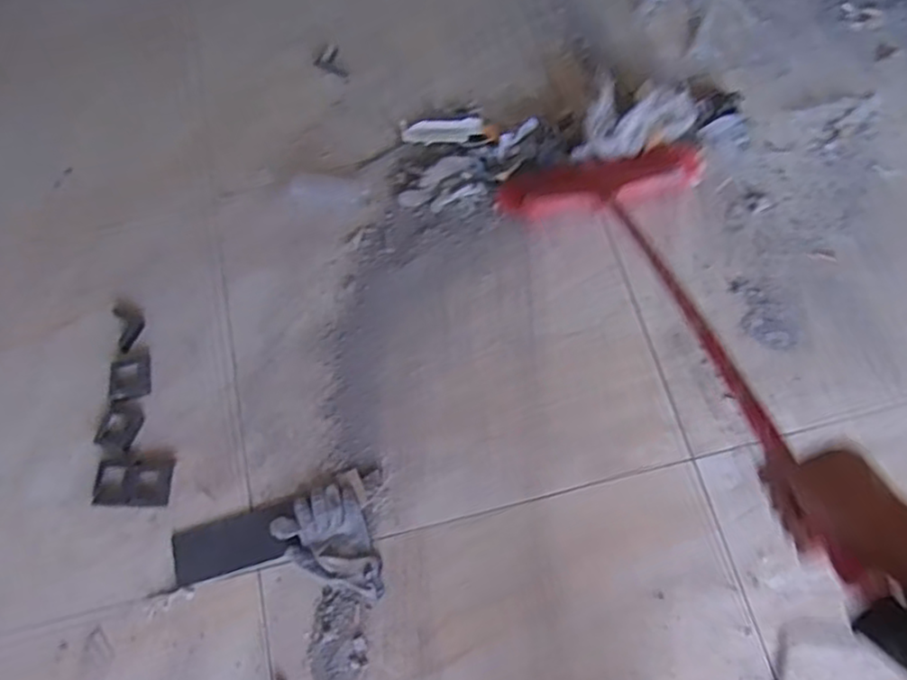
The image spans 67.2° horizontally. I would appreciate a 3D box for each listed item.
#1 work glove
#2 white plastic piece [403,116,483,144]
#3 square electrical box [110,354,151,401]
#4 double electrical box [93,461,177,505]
[{"bbox_3d":[-0.219,0.369,1.205,0.150,0.024,0.202,-24,69,-4],"label":"work glove"},{"bbox_3d":[-0.023,-0.445,1.445,0.166,0.034,0.057,-1,68,-3],"label":"white plastic piece"},{"bbox_3d":[-0.629,0.073,1.331,0.075,0.013,0.083,-11,68,1],"label":"square electrical box"},{"bbox_3d":[-0.596,0.265,1.273,0.140,0.013,0.085,-3,69,4],"label":"double electrical box"}]

